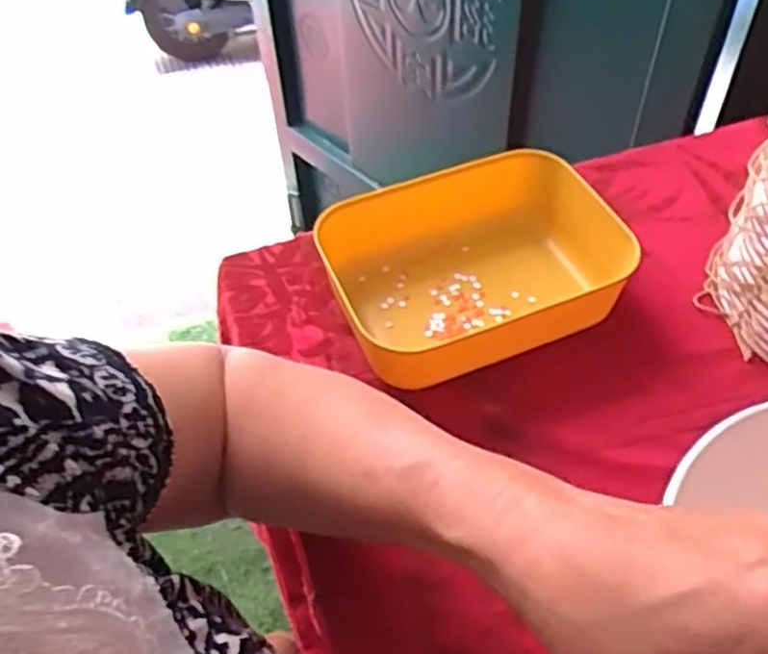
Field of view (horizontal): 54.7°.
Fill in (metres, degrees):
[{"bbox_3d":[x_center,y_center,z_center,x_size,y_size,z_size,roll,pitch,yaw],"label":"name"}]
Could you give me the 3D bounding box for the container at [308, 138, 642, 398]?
[{"bbox_3d":[0.062,-0.039,0.502,0.195,0.058,0.145,-20,52,-13],"label":"container"}]

